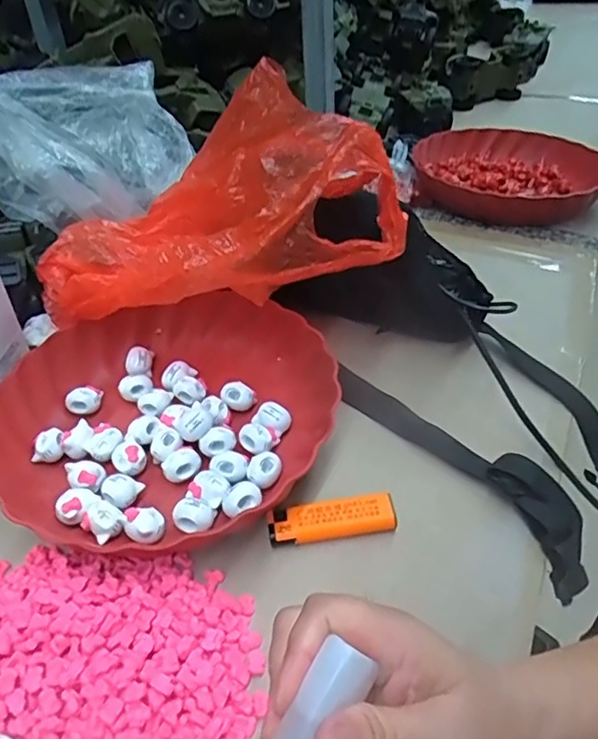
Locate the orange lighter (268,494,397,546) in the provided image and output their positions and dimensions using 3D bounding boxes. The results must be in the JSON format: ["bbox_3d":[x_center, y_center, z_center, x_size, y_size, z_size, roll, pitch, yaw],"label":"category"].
[{"bbox_3d":[0.021,0.096,0.366,0.079,0.012,0.023,-6,40,-2],"label":"orange lighter"}]

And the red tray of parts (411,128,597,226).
[{"bbox_3d":[0.270,-0.256,0.754,0.233,0.039,0.228,10,42,17],"label":"red tray of parts"}]

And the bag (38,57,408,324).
[{"bbox_3d":[-0.061,-0.127,0.447,0.276,0.124,0.152,10,42,16],"label":"bag"}]

